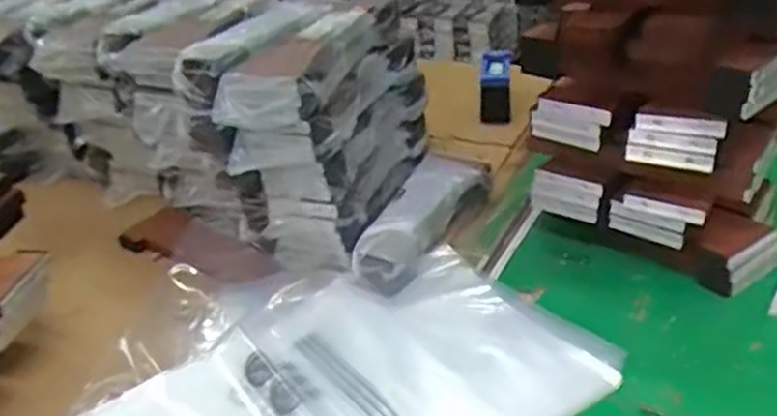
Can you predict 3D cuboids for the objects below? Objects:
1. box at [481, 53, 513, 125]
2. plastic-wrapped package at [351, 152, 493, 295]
[{"bbox_3d":[0.162,-0.183,1.120,0.043,0.113,0.028,2,-10,12],"label":"box"},{"bbox_3d":[0.037,0.012,0.847,0.078,0.045,0.239,9,34,28],"label":"plastic-wrapped package"}]

